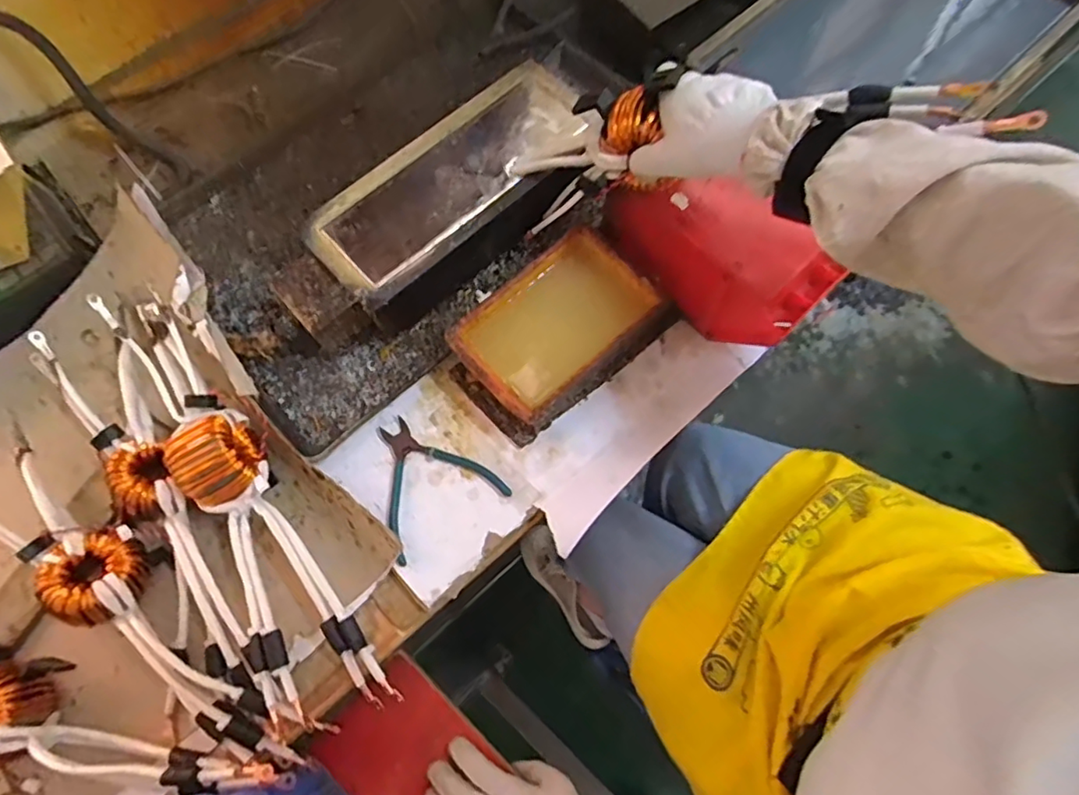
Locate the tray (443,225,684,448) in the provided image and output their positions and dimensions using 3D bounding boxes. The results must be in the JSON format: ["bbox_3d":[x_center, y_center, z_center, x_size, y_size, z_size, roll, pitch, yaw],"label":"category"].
[{"bbox_3d":[0.019,-0.069,0.600,0.217,0.066,0.137,-40,74,-11],"label":"tray"}]

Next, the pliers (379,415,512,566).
[{"bbox_3d":[-0.116,0.077,0.587,0.124,0.007,0.133,-31,72,-8],"label":"pliers"}]

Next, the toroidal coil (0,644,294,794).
[{"bbox_3d":[-0.446,0.285,0.518,0.470,0.062,0.088,5,71,4],"label":"toroidal coil"}]

